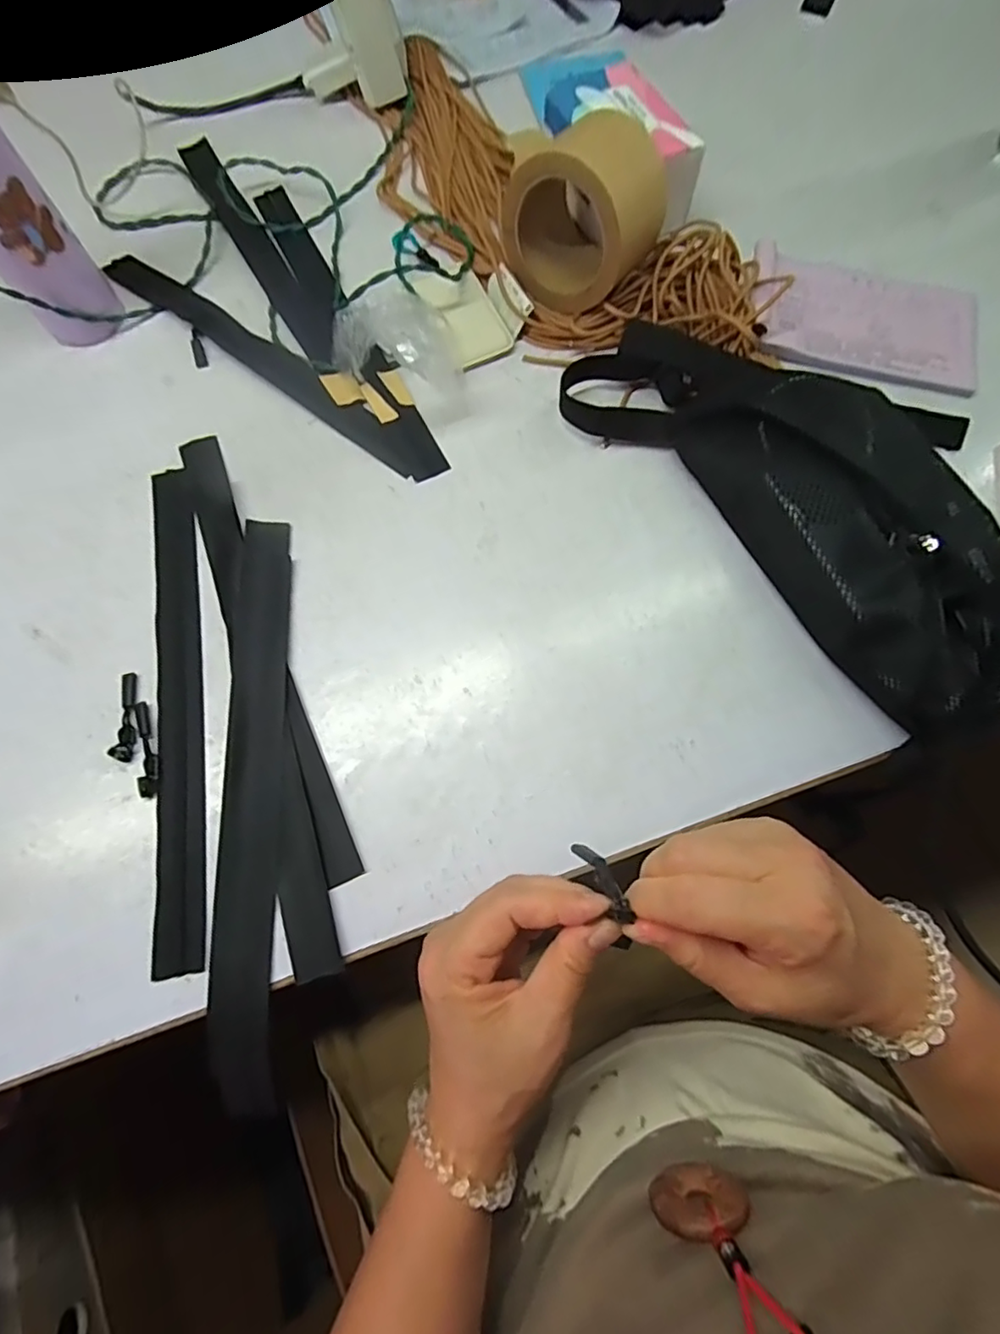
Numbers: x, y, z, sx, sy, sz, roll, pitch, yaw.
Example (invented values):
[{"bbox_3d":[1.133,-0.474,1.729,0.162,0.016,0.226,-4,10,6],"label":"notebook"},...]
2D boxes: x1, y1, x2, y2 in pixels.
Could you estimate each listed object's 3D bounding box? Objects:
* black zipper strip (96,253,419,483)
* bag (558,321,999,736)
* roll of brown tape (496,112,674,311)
[{"bbox_3d":[-0.200,-0.258,0.476,0.337,0.005,0.033,36,75,11],"label":"black zipper strip"},{"bbox_3d":[0.225,-0.137,0.402,0.174,0.076,0.367,-39,76,-12],"label":"bag"},{"bbox_3d":[0.067,-0.349,0.449,0.104,0.097,0.095,42,77,12],"label":"roll of brown tape"}]

